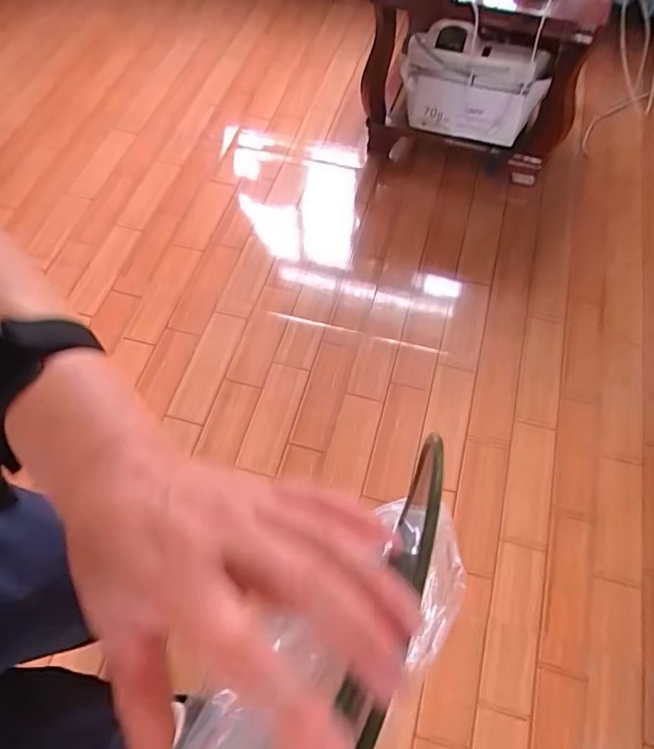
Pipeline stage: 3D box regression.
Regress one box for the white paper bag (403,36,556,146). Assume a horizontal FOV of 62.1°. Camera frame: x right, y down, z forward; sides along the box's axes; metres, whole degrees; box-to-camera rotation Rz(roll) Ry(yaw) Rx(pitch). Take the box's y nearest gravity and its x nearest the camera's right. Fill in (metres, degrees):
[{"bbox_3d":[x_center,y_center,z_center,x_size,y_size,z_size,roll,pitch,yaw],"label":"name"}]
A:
[{"bbox_3d":[0.398,-0.840,1.598,0.419,0.232,0.154,27,64,15],"label":"white paper bag"}]

